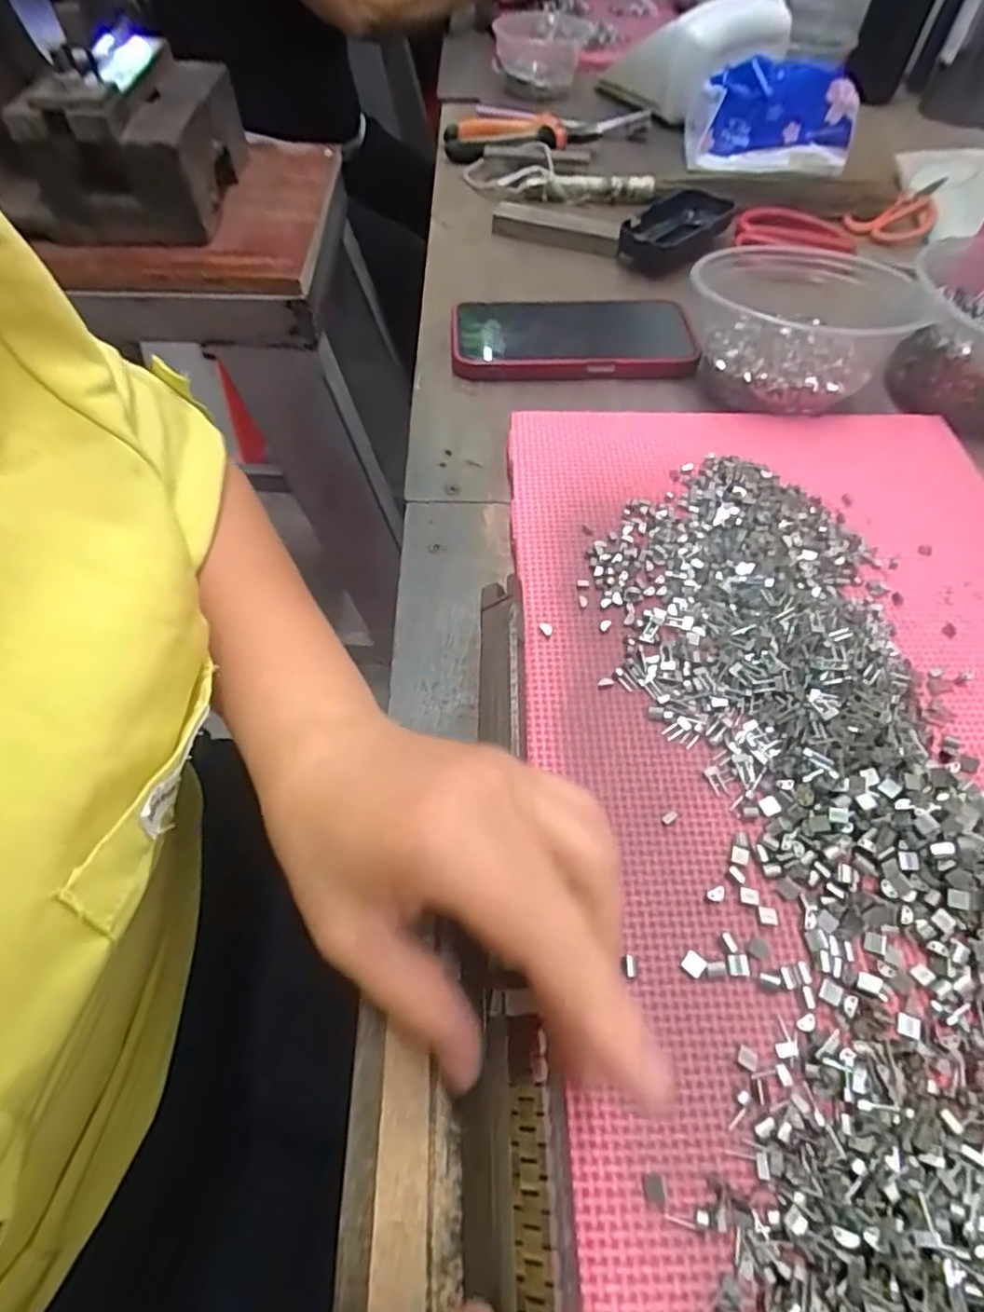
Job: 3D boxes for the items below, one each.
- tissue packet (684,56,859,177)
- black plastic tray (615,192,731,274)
[{"bbox_3d":[0.273,-0.525,0.605,0.156,0.075,0.053,9,57,8],"label":"tissue packet"},{"bbox_3d":[0.154,-0.360,0.525,0.102,0.030,0.057,-40,64,-22],"label":"black plastic tray"}]

